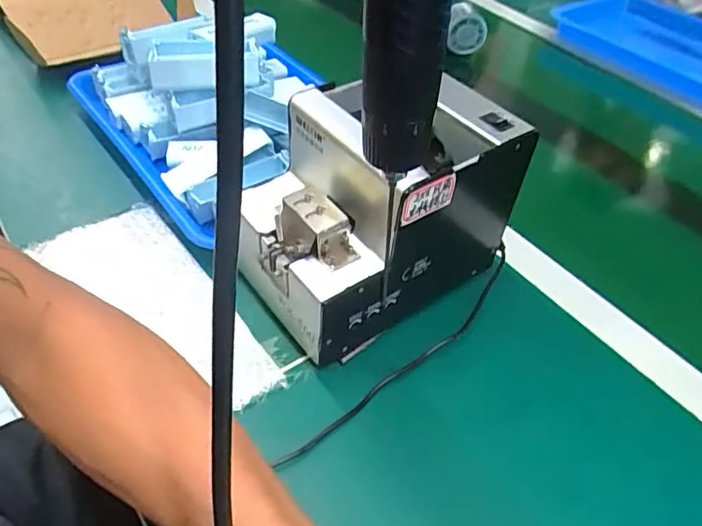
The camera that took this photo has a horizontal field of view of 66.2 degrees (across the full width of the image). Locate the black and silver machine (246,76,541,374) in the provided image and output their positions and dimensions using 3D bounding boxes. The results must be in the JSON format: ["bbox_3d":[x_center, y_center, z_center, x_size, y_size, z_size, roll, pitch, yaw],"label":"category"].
[{"bbox_3d":[0.015,-0.042,0.405,0.178,0.149,0.127,-27,54,-29],"label":"black and silver machine"}]

